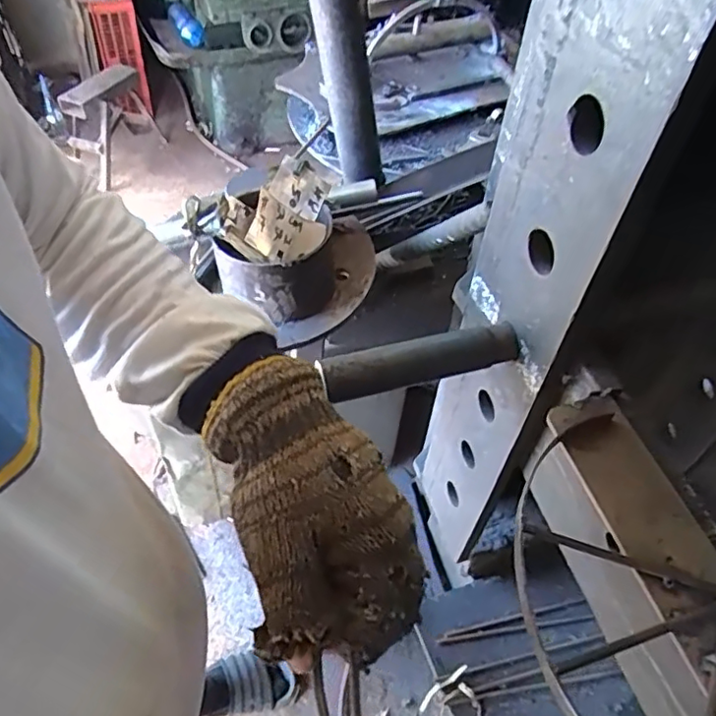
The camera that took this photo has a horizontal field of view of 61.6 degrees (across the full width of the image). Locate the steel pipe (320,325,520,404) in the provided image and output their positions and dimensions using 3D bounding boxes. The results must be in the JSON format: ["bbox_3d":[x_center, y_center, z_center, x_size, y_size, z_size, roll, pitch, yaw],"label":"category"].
[{"bbox_3d":[0.052,0.003,0.473,0.157,0.033,0.026,-12,52,-13],"label":"steel pipe"}]

